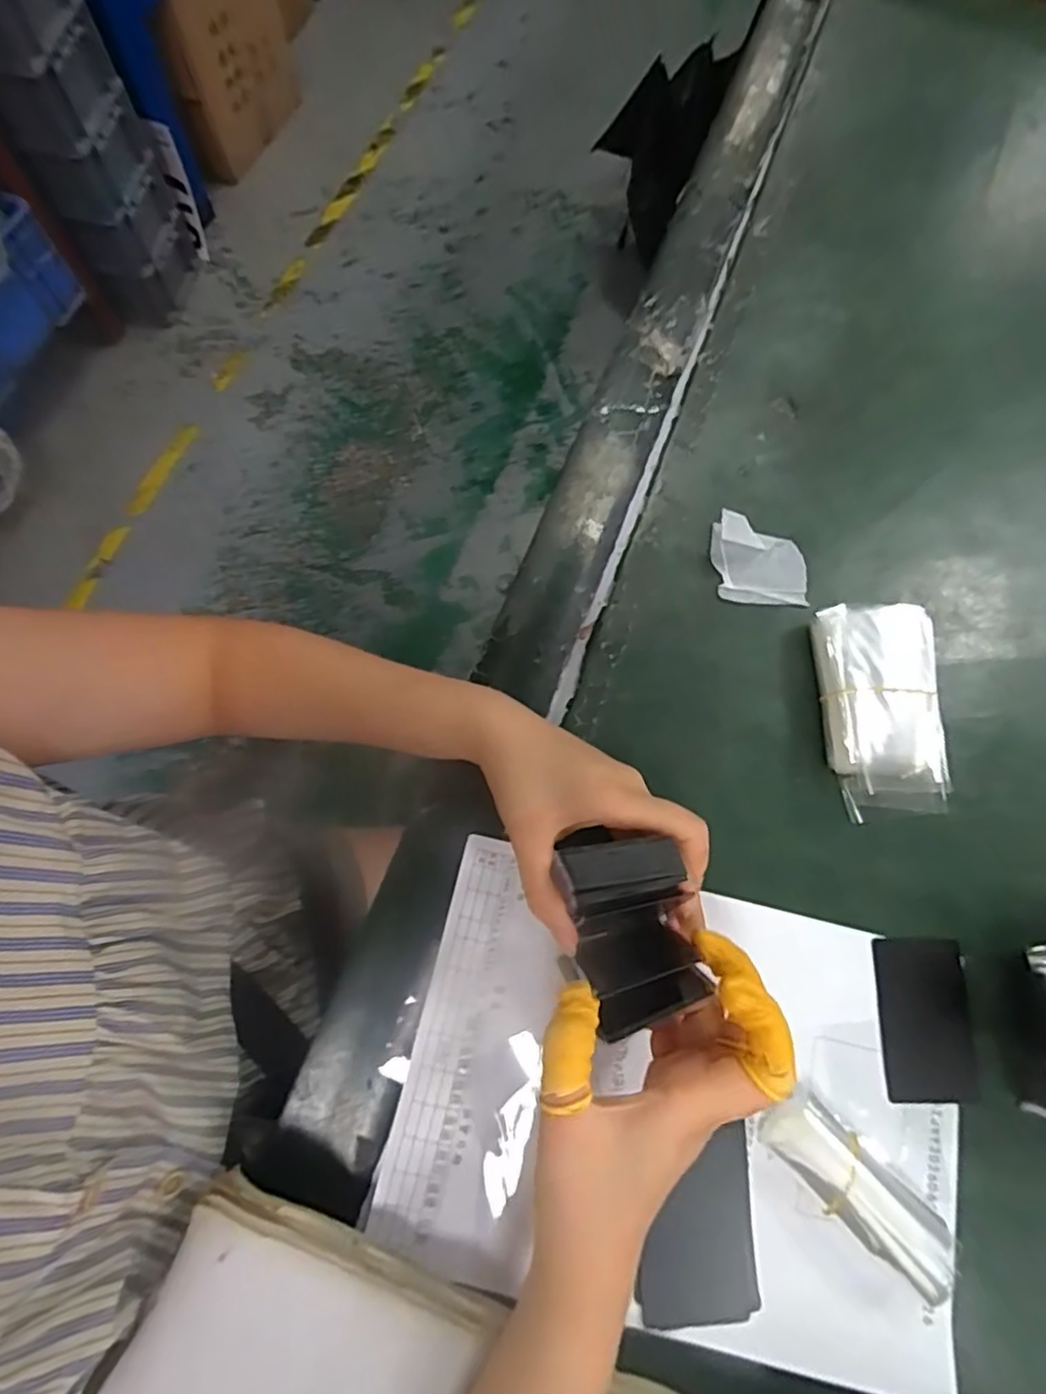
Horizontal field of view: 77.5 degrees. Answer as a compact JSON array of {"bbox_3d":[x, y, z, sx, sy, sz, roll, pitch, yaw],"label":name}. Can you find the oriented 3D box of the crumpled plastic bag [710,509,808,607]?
[{"bbox_3d":[0.156,-0.089,0.419,0.066,0.027,0.050,11,74,-1],"label":"crumpled plastic bag"}]

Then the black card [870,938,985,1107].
[{"bbox_3d":[0.229,0.183,0.371,0.055,0.004,0.084,4,74,-7],"label":"black card"}]

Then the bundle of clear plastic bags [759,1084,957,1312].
[{"bbox_3d":[0.173,0.251,0.333,0.103,0.034,0.037,43,76,8],"label":"bundle of clear plastic bags"}]

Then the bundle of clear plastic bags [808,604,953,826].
[{"bbox_3d":[0.216,0.007,0.393,0.066,0.029,0.122,3,74,-4],"label":"bundle of clear plastic bags"}]

